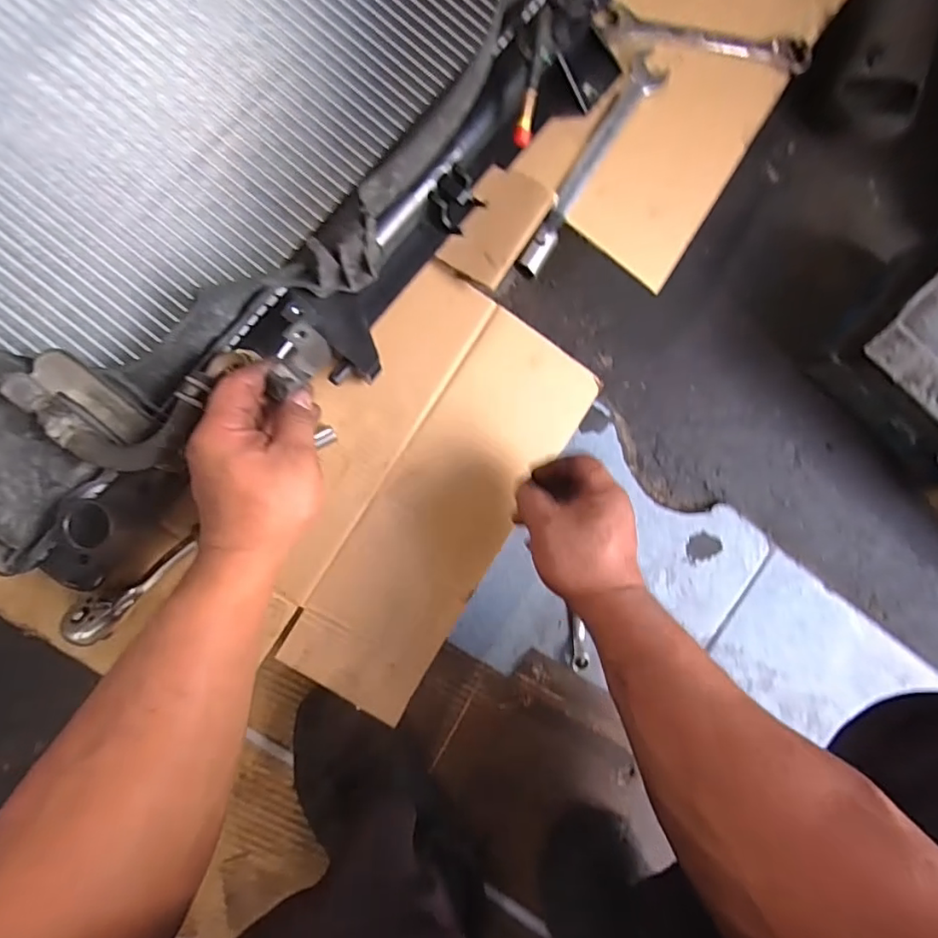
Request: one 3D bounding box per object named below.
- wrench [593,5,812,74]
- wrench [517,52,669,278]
[{"bbox_3d":[0.221,-0.401,0.530,0.218,0.008,0.029,1,102,-11],"label":"wrench"},{"bbox_3d":[0.109,-0.271,0.506,0.030,0.016,0.231,31,84,-4],"label":"wrench"}]

